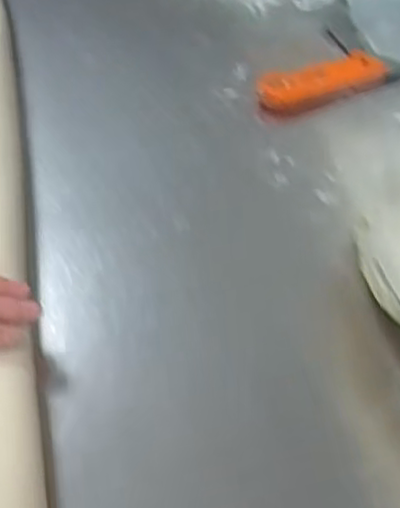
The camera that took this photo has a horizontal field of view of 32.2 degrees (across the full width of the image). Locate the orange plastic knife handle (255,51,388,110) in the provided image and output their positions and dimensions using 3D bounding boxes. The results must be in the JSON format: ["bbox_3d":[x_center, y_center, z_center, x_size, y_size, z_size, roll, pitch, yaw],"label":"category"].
[{"bbox_3d":[0.109,-0.154,0.615,0.121,0.025,0.029,-17,58,-14],"label":"orange plastic knife handle"}]

